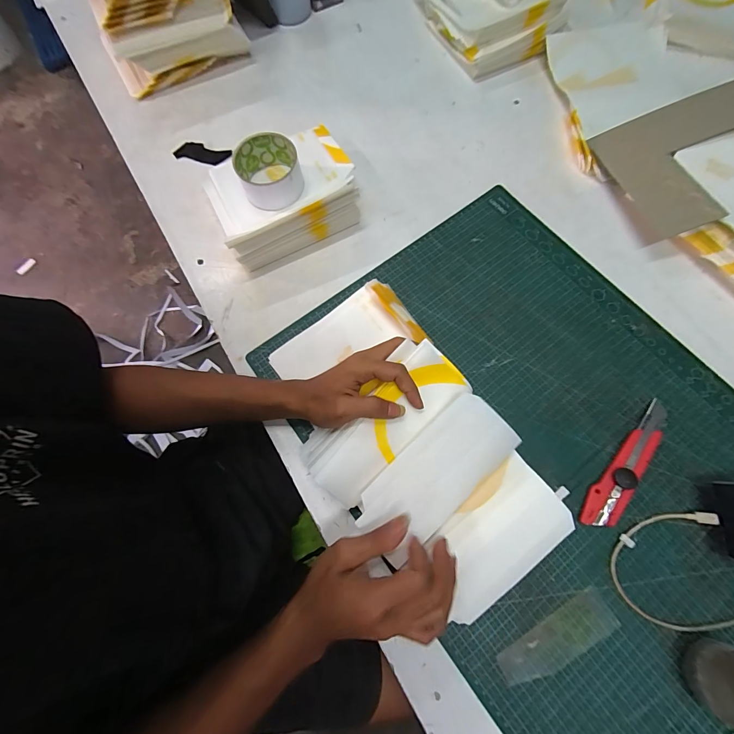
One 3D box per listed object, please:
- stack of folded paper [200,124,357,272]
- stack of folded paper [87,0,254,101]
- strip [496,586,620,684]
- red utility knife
[{"bbox_3d":[-0.115,-0.246,0.468,0.190,0.073,0.162,-28,74,-7],"label":"stack of folded paper"},{"bbox_3d":[-0.351,-0.617,0.561,0.212,0.130,0.232,-26,74,-6],"label":"stack of folded paper"},{"bbox_3d":[0.187,0.268,0.331,0.123,0.004,0.040,-28,74,-7],"label":"strip"},{"bbox_3d":[0.289,0.105,0.372,0.031,0.017,0.167,39,78,12],"label":"red utility knife"}]

